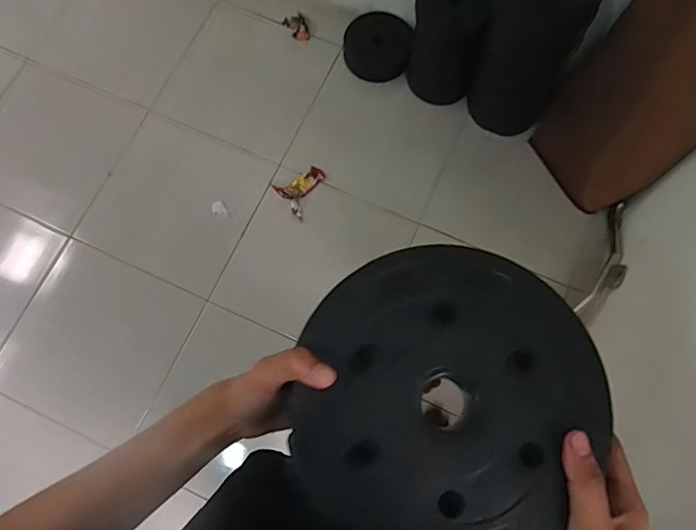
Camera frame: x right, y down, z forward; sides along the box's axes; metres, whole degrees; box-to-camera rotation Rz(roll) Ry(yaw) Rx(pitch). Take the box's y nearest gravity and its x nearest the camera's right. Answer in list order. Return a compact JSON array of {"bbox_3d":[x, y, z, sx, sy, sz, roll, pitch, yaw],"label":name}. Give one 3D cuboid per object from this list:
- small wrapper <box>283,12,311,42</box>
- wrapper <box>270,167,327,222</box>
[{"bbox_3d":[-0.143,-0.682,1.501,0.060,0.013,0.088,-29,77,-7],"label":"small wrapper"},{"bbox_3d":[-0.111,-0.200,1.369,0.130,0.025,0.106,-37,78,-9],"label":"wrapper"}]

